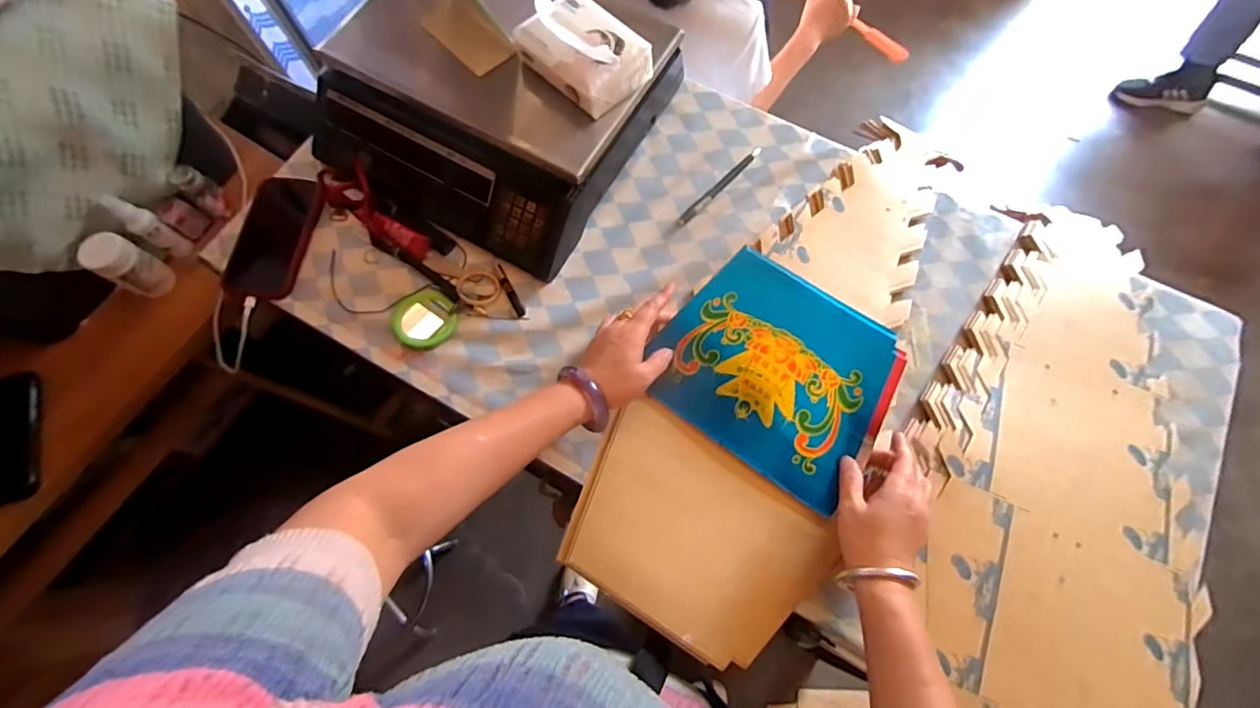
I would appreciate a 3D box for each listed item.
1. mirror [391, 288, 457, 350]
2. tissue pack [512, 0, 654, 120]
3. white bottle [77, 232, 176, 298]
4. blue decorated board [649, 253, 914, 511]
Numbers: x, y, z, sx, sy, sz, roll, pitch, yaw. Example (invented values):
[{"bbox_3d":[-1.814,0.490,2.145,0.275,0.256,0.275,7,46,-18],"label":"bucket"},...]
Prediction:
[{"bbox_3d":[-0.230,-0.040,0.597,0.070,0.017,0.066,0,71,1],"label":"mirror"},{"bbox_3d":[-0.050,-0.319,0.559,0.118,0.053,0.092,43,77,14],"label":"tissue pack"},{"bbox_3d":[-0.672,-0.118,0.720,0.059,0.080,0.055,28,74,10],"label":"white bottle"},{"bbox_3d":[0.144,0.015,0.532,0.219,0.011,0.182,34,92,12],"label":"blue decorated board"}]

